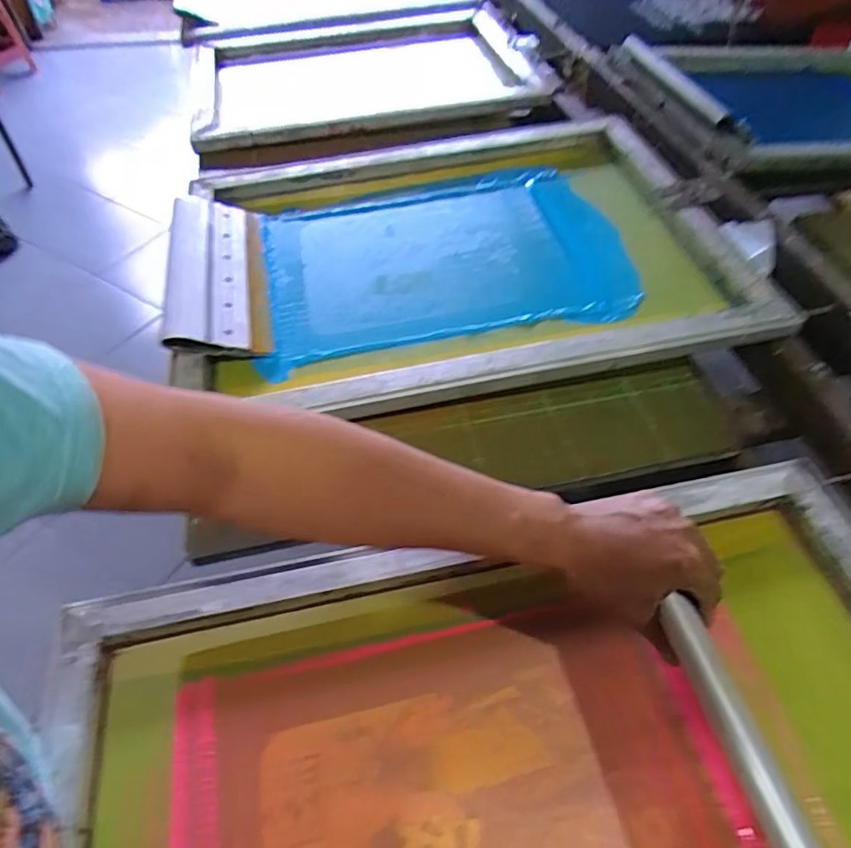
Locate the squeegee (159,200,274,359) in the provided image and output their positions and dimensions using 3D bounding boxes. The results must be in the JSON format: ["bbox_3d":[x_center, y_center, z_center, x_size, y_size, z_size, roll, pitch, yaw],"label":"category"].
[{"bbox_3d":[-0.275,-0.202,0.740,0.119,0.029,0.301,3,50,-25],"label":"squeegee"}]

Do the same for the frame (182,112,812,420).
[{"bbox_3d":[0.039,-0.251,0.789,0.698,0.058,0.546,-11,53,-4],"label":"frame"}]

